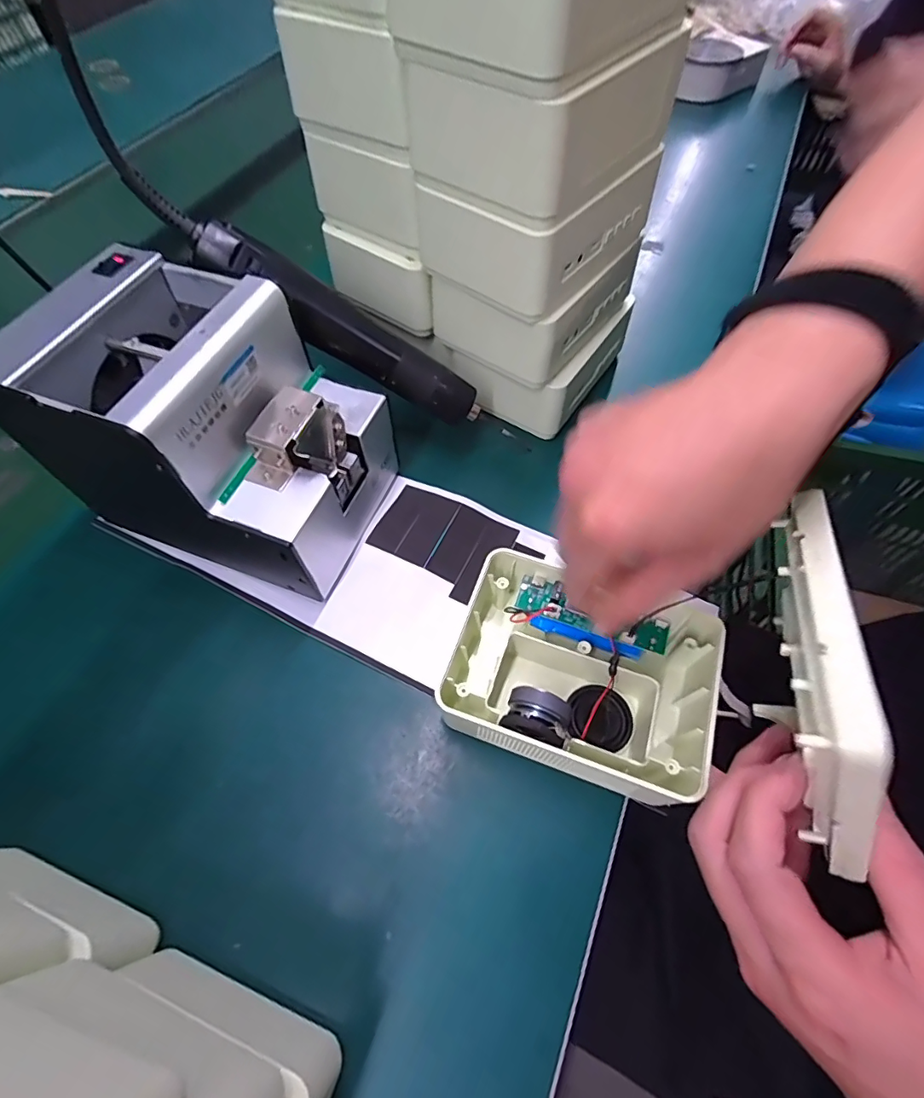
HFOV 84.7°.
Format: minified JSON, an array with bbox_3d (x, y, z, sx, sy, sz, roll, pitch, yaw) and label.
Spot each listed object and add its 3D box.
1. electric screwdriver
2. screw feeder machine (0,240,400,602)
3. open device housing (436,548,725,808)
[{"bbox_3d":[-0.063,-0.140,0.354,0.230,0.027,0.031,28,56,-26],"label":"electric screwdriver"},{"bbox_3d":[-0.149,-0.077,0.329,0.165,0.149,0.128,18,61,12],"label":"screw feeder machine"},{"bbox_3d":[0.070,0.072,0.299,0.155,0.049,0.110,16,61,11],"label":"open device housing"}]

